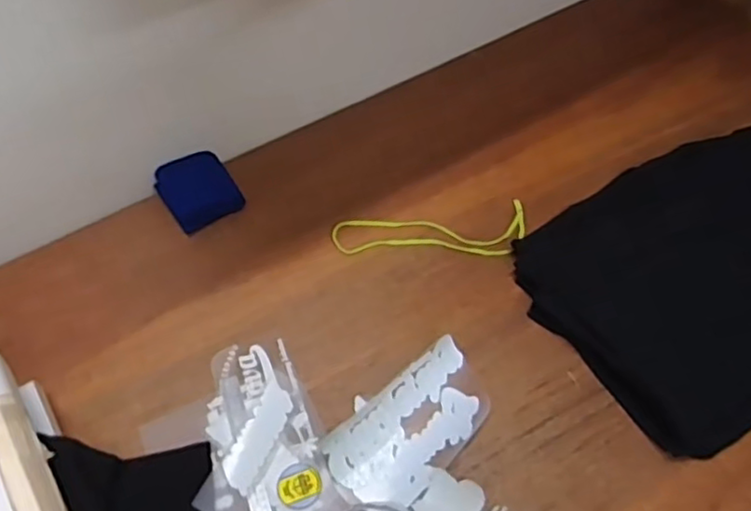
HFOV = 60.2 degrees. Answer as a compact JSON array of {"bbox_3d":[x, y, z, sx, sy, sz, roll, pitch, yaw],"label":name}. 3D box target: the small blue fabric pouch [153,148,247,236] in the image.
[{"bbox_3d":[-0.283,-0.106,1.035,0.109,0.042,0.120,-30,63,-19],"label":"small blue fabric pouch"}]

